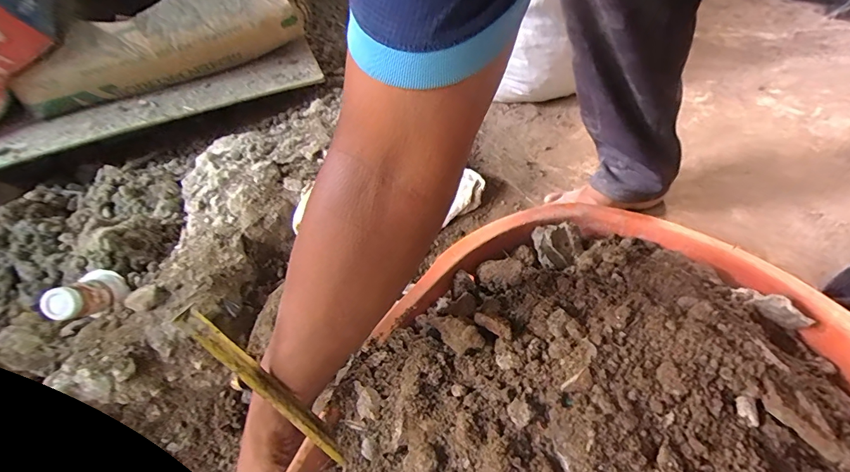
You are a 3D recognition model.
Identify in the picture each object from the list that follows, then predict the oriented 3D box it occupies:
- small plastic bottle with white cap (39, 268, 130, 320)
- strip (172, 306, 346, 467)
[{"bbox_3d":[-0.457,0.081,0.536,0.055,0.053,0.103,-6,15,1],"label":"small plastic bottle with white cap"},{"bbox_3d":[-0.122,0.119,0.312,0.016,0.169,0.009,-49,16,-31],"label":"strip"}]

